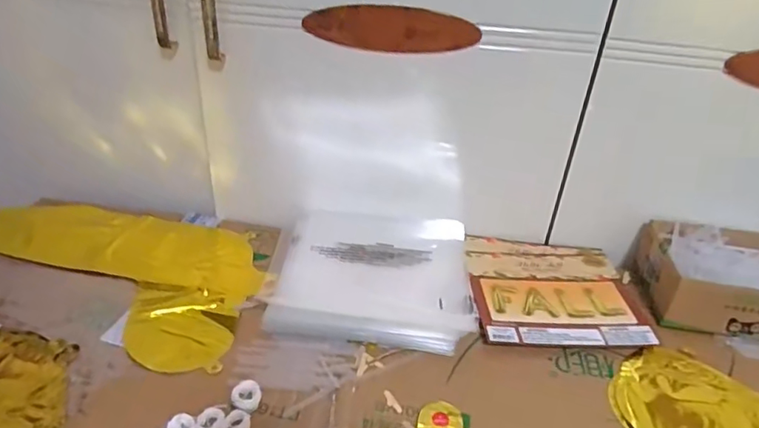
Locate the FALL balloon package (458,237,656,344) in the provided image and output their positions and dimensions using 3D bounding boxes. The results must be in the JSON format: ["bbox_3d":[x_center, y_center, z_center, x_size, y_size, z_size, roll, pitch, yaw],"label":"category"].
[{"bbox_3d":[0.205,0.089,0.665,0.192,0.013,0.184,3,33,-4],"label":"FALL balloon package"}]

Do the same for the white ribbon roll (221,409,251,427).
[{"bbox_3d":[-0.124,0.183,0.477,0.023,0.005,0.028,8,33,4],"label":"white ribbon roll"}]

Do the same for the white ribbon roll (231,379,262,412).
[{"bbox_3d":[-0.123,0.167,0.506,0.027,0.007,0.033,9,33,5],"label":"white ribbon roll"}]

